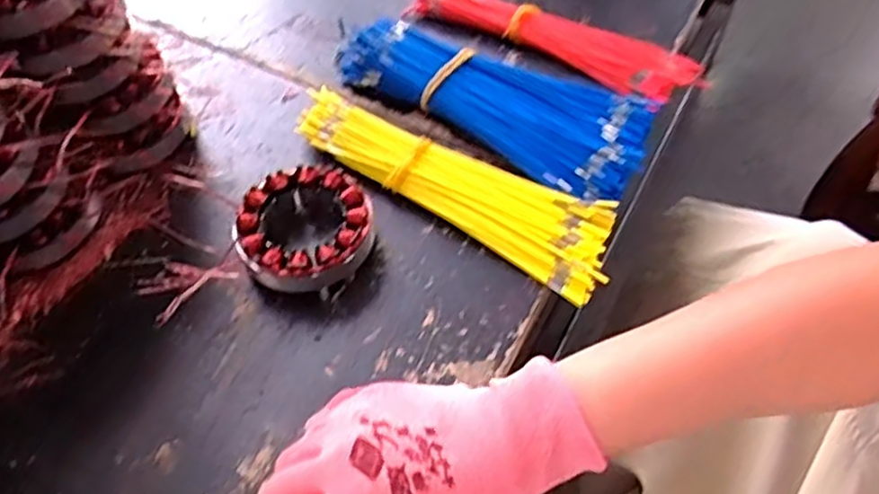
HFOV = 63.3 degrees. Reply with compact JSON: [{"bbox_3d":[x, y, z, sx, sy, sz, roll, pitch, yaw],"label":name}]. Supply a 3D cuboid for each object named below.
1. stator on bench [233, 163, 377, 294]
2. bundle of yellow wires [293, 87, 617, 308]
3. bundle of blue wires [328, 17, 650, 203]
[{"bbox_3d":[-0.088,-0.012,0.471,0.085,0.033,0.091,1,53,-1],"label":"stator on bench"},{"bbox_3d":[0.011,-0.049,0.502,0.243,0.025,0.067,30,58,20],"label":"bundle of yellow wires"},{"bbox_3d":[0.043,-0.118,0.544,0.243,0.032,0.097,31,58,21],"label":"bundle of blue wires"}]

